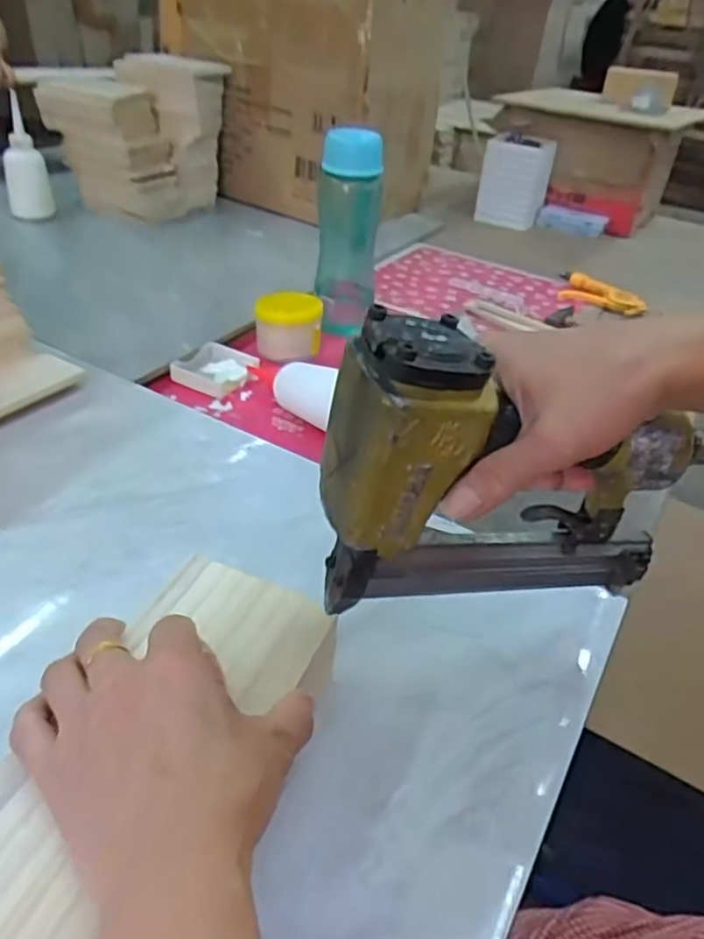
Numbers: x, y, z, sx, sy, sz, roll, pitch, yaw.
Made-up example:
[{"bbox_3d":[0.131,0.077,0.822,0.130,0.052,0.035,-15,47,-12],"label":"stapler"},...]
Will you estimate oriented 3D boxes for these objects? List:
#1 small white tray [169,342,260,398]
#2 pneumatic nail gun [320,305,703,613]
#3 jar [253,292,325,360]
[{"bbox_3d":[-0.150,-0.111,0.750,0.080,0.018,0.076,20,38,18],"label":"small white tray"},{"bbox_3d":[0.096,0.005,0.350,0.222,0.169,0.045,-5,38,-17],"label":"pneumatic nail gun"},{"bbox_3d":[-0.074,-0.172,0.791,0.076,0.056,0.064,4,36,-3],"label":"jar"}]

